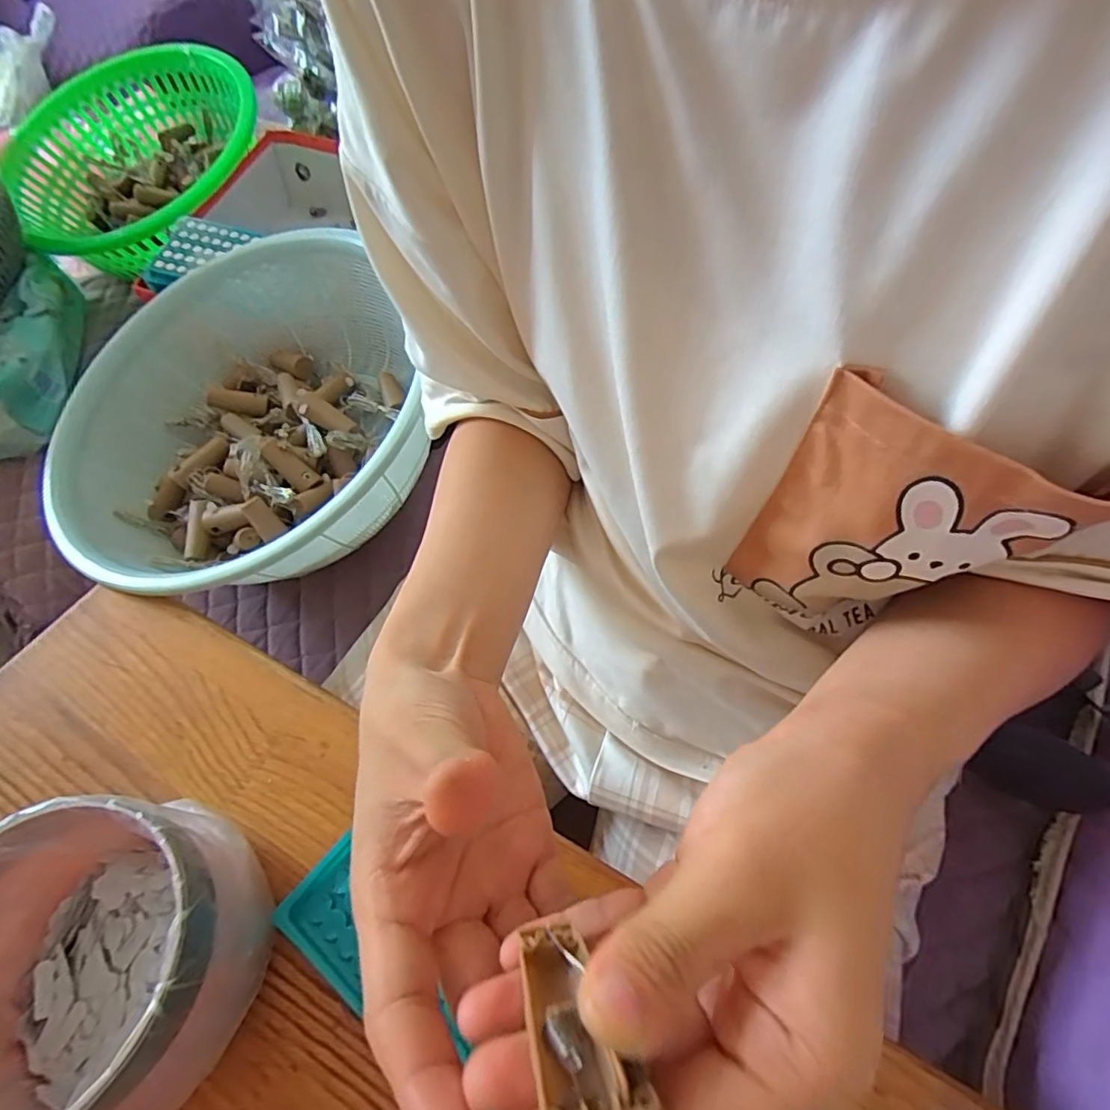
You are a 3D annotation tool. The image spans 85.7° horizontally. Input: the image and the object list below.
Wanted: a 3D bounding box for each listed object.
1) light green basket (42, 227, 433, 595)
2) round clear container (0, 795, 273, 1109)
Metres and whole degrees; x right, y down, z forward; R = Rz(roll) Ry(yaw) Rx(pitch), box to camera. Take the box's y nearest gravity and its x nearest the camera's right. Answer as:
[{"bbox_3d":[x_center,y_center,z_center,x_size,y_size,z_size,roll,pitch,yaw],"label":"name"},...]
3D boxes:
[{"bbox_3d":[-0.259,-0.108,0.489,0.282,0.114,0.329,-18,56,-8],"label":"light green basket"},{"bbox_3d":[-0.190,0.172,0.252,0.118,0.084,0.117,-2,55,3],"label":"round clear container"}]

